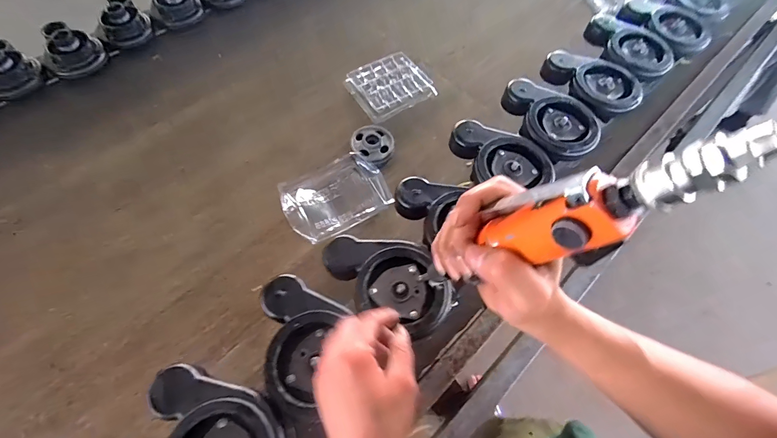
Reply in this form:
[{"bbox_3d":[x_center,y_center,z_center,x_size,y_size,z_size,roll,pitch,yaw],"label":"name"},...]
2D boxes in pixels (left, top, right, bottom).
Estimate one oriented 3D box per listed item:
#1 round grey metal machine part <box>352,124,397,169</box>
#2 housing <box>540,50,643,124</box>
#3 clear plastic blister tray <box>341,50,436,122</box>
[{"bbox_3d":[-0.039,-0.148,0.772,0.088,0.052,0.086,1,62,-2],"label":"round grey metal machine part"},{"bbox_3d":[0.352,-0.243,0.654,0.095,0.045,0.169,-39,70,-20],"label":"housing"},{"bbox_3d":[0.001,-0.305,0.852,0.166,0.032,0.141,-31,68,-17],"label":"clear plastic blister tray"}]

